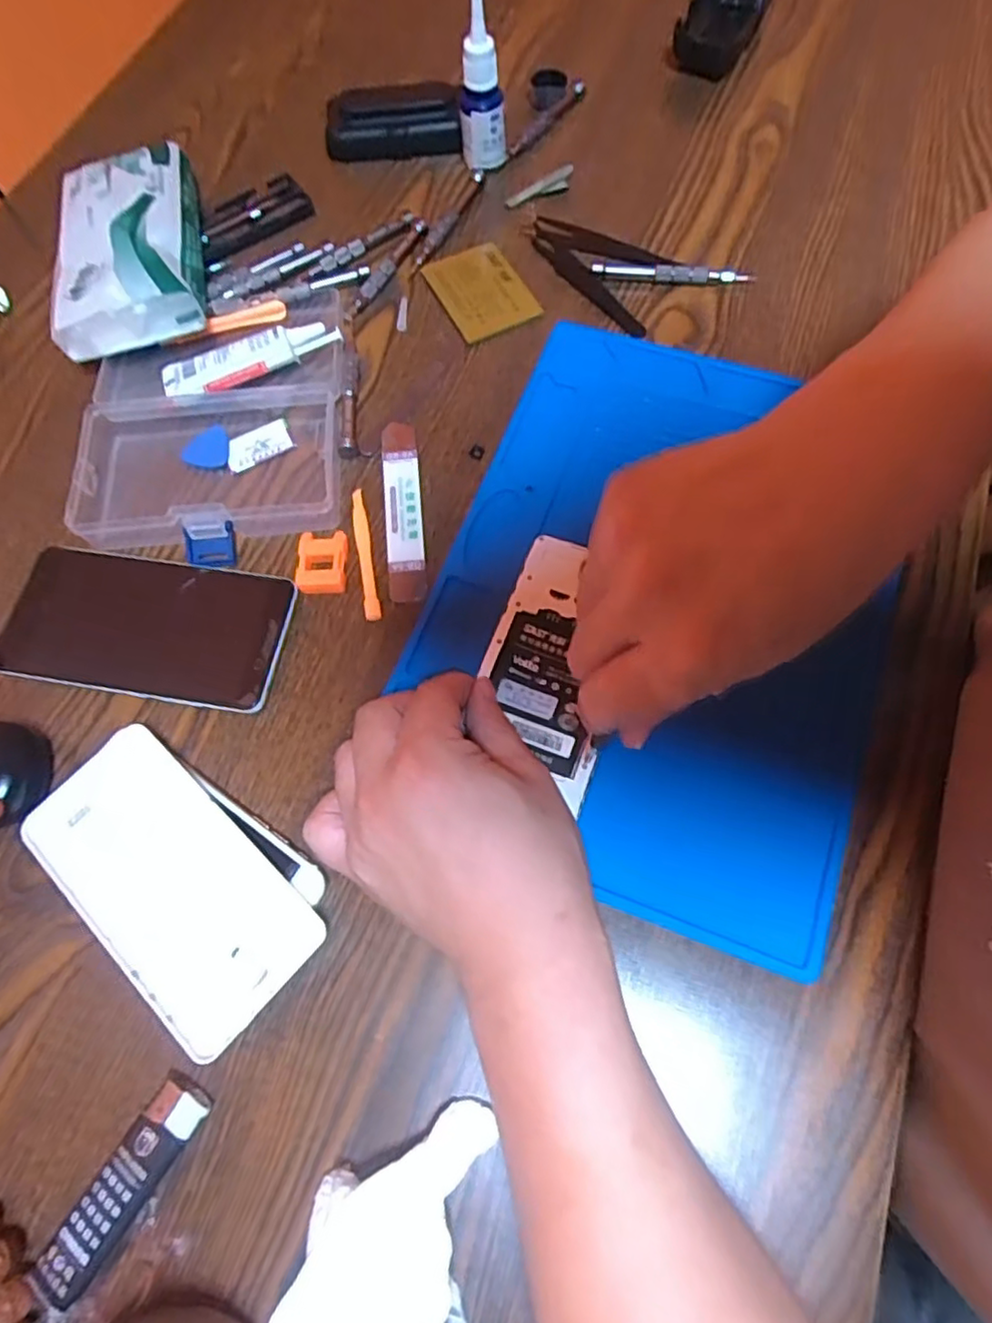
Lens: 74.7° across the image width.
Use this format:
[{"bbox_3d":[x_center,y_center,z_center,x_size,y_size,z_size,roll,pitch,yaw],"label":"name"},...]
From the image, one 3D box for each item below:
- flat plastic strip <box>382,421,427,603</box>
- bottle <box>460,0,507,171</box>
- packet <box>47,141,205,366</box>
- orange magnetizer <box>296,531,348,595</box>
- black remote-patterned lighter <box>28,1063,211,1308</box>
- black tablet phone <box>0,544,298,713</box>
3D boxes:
[{"bbox_3d":[-0.053,-0.088,0.372,0.021,0.004,0.116,-6,69,-1],"label":"flat plastic strip"},{"bbox_3d":[-0.009,-0.379,0.431,0.023,0.090,0.023,-36,72,-11],"label":"bottle"},{"bbox_3d":[-0.241,-0.274,0.425,0.089,0.043,0.169,-14,70,-3],"label":"packet"},{"bbox_3d":[-0.095,-0.055,0.358,0.025,0.010,0.035,-1,69,1],"label":"orange magnetizer"},{"bbox_3d":[-0.148,0.209,0.260,0.023,0.012,0.080,31,73,12],"label":"black remote-patterned lighter"},{"bbox_3d":[-0.189,-0.020,0.349,0.154,0.009,0.076,9,70,5],"label":"black tablet phone"}]

